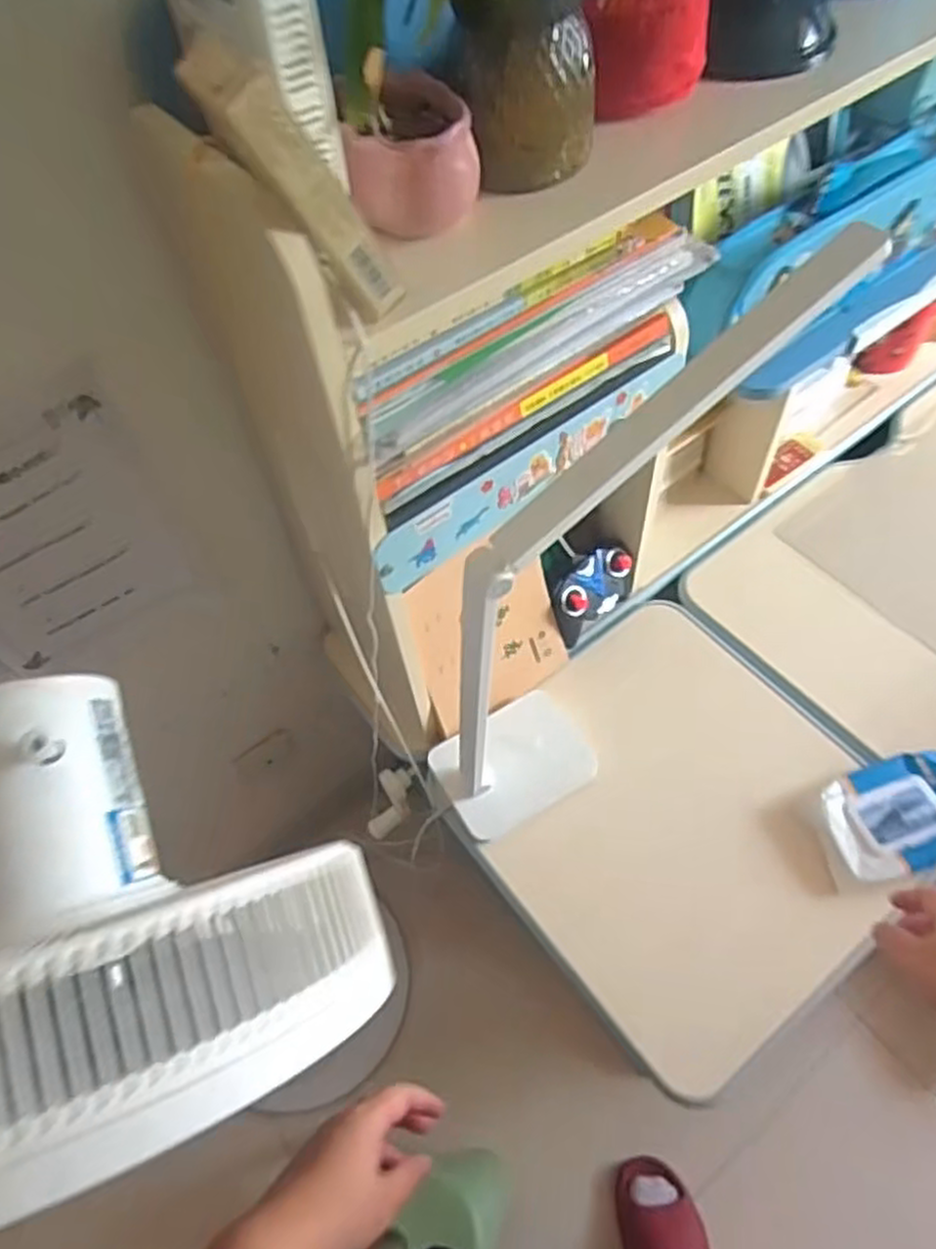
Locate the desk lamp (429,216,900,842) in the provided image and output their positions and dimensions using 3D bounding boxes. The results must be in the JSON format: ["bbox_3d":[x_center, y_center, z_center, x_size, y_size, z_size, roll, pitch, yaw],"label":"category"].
[{"bbox_3d":[0.114,-0.025,0.658,0.349,0.539,0.108,-31,60,-15],"label":"desk lamp"}]

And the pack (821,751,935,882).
[{"bbox_3d":[0.456,0.201,0.805,0.152,0.030,0.108,-21,58,-9],"label":"pack"}]

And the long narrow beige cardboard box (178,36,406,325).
[{"bbox_3d":[-0.085,-0.227,0.402,0.032,0.149,0.051,-36,59,9],"label":"long narrow beige cardboard box"}]

